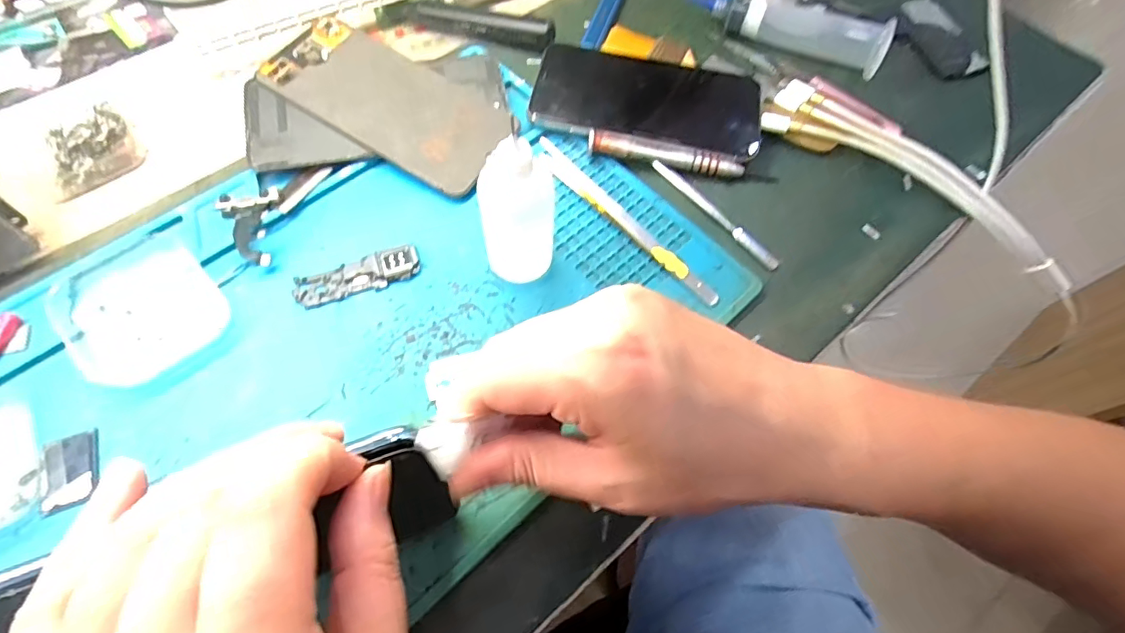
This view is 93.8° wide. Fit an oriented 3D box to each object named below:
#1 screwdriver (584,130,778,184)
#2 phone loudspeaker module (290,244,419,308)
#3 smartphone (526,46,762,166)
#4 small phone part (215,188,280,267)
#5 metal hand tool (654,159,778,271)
[{"bbox_3d":[0.071,-0.096,0.313,0.111,0.011,0.016,9,64,2],"label":"screwdriver"},{"bbox_3d":[-0.106,-0.021,0.275,0.063,0.004,0.019,-19,66,-11],"label":"phone loudspeaker module"},{"bbox_3d":[0.054,-0.139,0.332,0.138,0.012,0.075,10,64,3],"label":"smartphone"},{"bbox_3d":[-0.170,-0.047,0.281,0.032,0.005,0.047,-5,64,-5],"label":"small phone part"},{"bbox_3d":[0.088,-0.061,0.303,0.009,0.004,0.093,-37,71,-18],"label":"metal hand tool"}]

